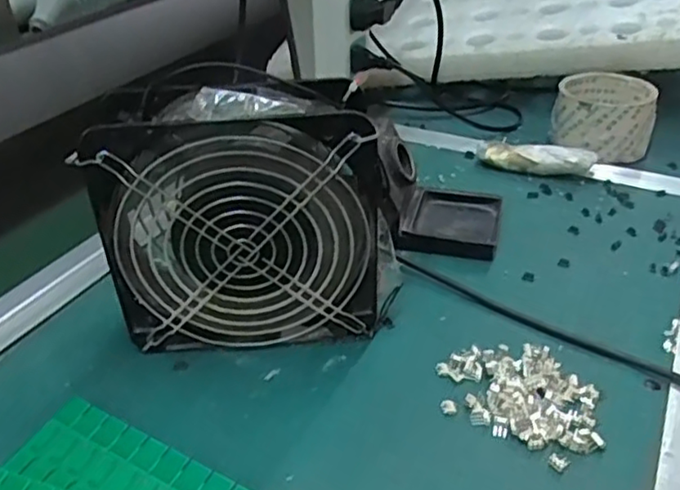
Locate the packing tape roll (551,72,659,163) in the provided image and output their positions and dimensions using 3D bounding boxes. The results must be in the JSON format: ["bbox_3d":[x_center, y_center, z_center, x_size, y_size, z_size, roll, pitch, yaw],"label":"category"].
[{"bbox_3d":[0.241,-0.118,0.590,0.085,0.054,0.088,12,38,19],"label":"packing tape roll"}]

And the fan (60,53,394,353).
[{"bbox_3d":[-0.049,-0.015,0.373,0.155,0.158,0.058,-1,35,2],"label":"fan"}]

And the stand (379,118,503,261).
[{"bbox_3d":[0.070,-0.043,0.480,0.101,0.070,0.075,8,36,14],"label":"stand"}]

